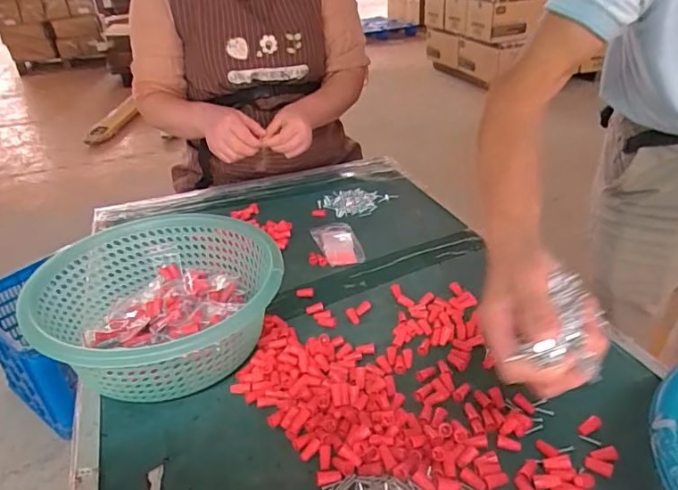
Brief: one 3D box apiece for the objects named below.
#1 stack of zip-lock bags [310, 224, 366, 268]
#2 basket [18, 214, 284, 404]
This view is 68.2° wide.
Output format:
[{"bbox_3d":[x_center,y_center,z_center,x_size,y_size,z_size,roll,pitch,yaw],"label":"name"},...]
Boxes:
[{"bbox_3d":[-0.003,-0.004,0.782,0.060,0.015,0.115,-9,31,-11],"label":"stack of zip-lock bags"},{"bbox_3d":[-0.198,0.074,0.588,0.256,0.107,0.273,-12,32,-14],"label":"basket"}]

